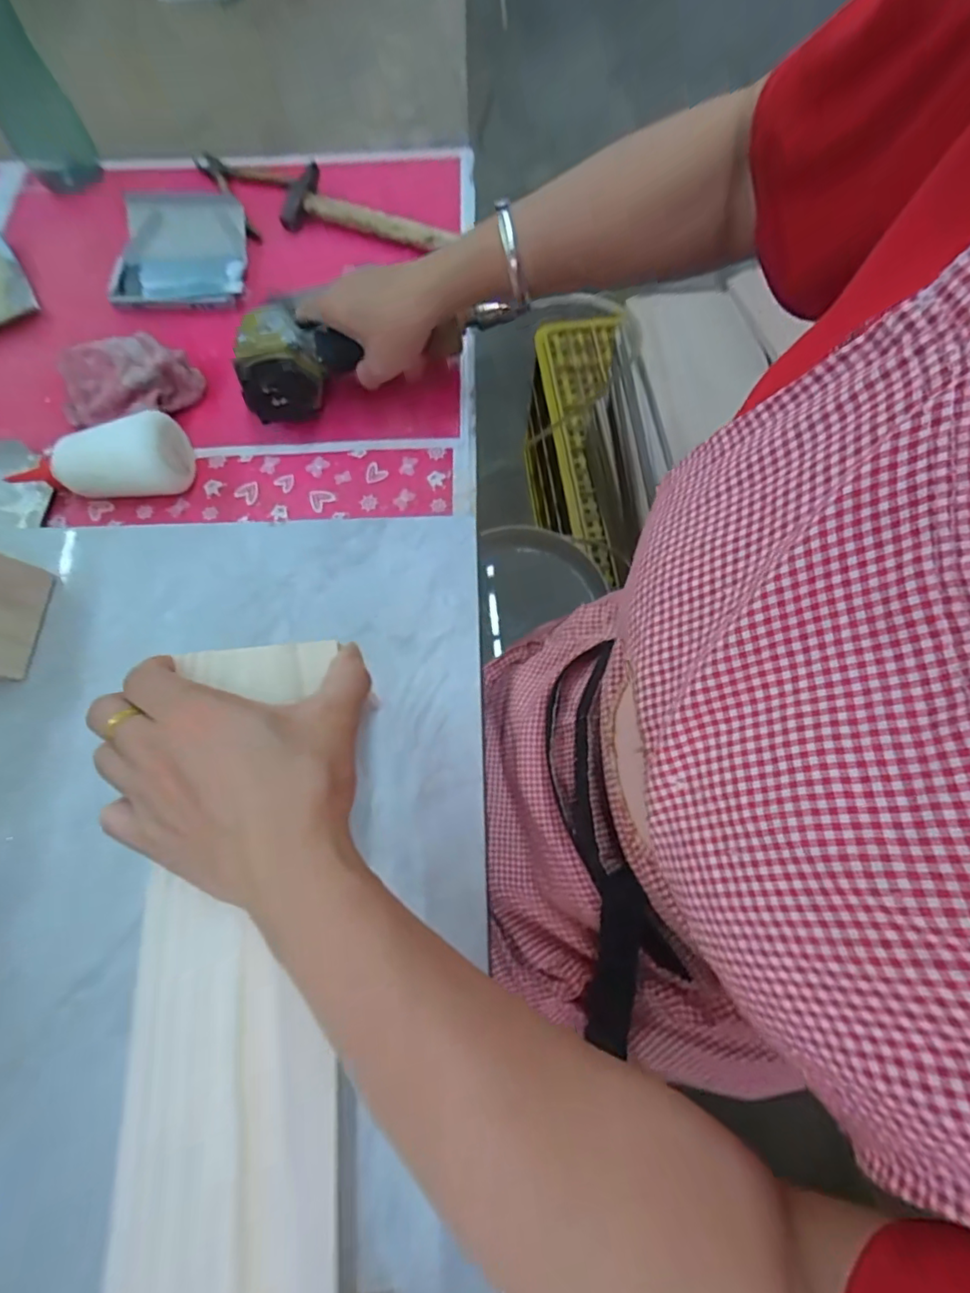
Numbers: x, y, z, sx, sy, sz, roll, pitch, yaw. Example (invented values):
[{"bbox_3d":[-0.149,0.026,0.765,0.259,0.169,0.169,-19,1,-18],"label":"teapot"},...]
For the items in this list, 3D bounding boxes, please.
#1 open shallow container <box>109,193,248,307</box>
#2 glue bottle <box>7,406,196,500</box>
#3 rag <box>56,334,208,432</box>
[{"bbox_3d":[-0.317,-0.405,0.567,0.136,0.020,0.121,-3,89,0],"label":"open shallow container"},{"bbox_3d":[-0.332,-0.149,0.466,0.159,0.053,0.055,-13,72,-3],"label":"glue bottle"},{"bbox_3d":[-0.330,-0.248,0.509,0.123,0.034,0.079,-14,72,-3],"label":"rag"}]

